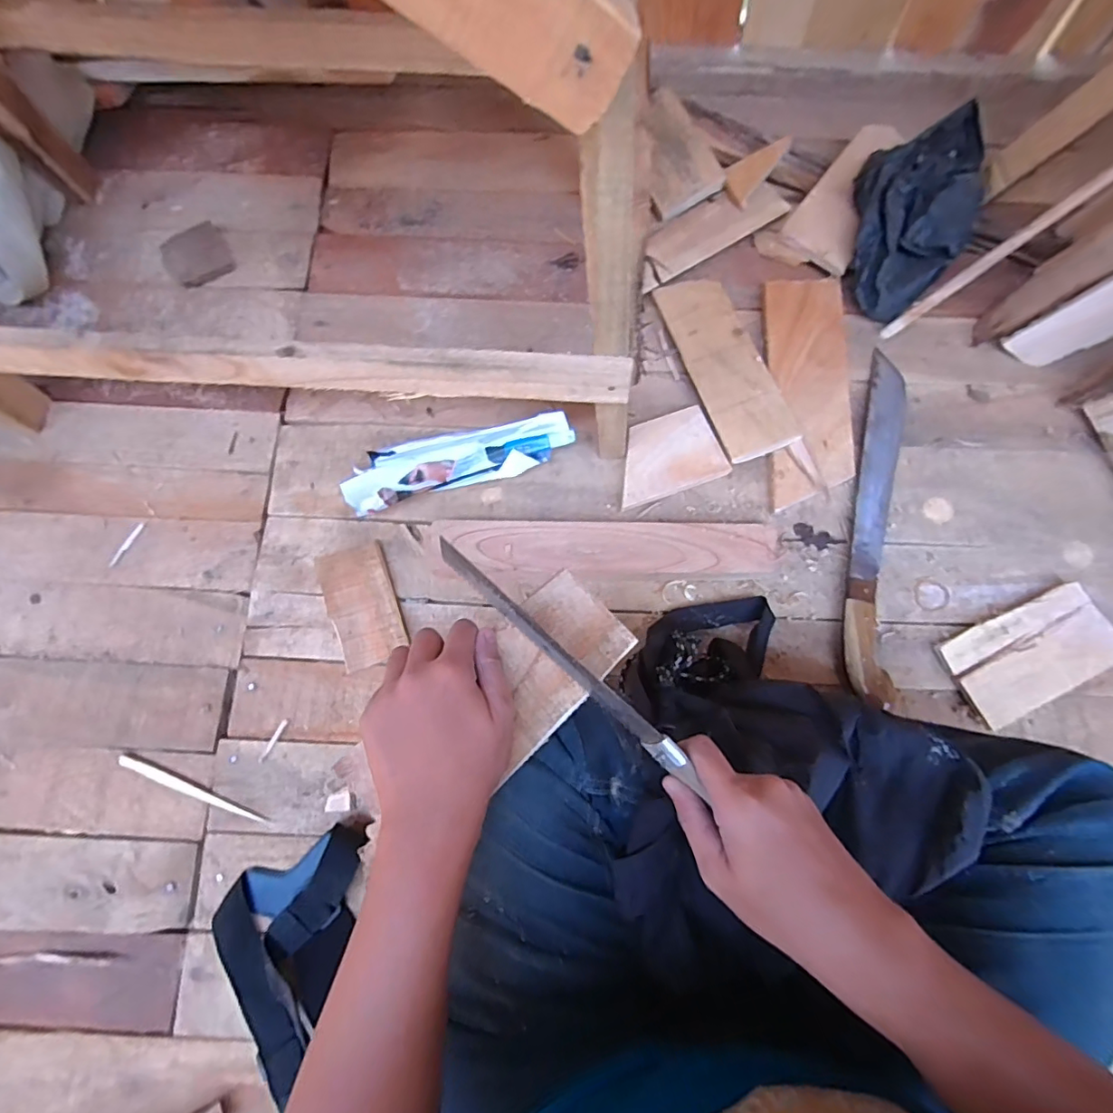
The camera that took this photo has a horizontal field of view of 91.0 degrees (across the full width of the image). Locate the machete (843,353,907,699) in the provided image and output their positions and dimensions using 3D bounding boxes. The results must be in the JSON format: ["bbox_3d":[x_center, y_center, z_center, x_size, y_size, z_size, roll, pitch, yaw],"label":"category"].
[{"bbox_3d":[0.375,-0.049,0.634,0.053,0.025,0.425,13,78,3],"label":"machete"}]

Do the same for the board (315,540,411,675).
[{"bbox_3d":[-0.219,0.054,0.620,0.074,0.018,0.135,-19,78,-4],"label":"board"}]

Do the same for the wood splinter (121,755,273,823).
[{"bbox_3d":[-0.388,0.250,0.583,0.174,0.010,0.014,22,78,5],"label":"wood splinter"}]

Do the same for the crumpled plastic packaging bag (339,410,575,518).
[{"bbox_3d":[-0.115,-0.113,0.640,0.271,0.053,0.077,-16,78,-3],"label":"crumpled plastic packaging bag"}]

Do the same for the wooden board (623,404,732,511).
[{"bbox_3d":[0.130,-0.122,0.660,0.130,0.017,0.099,-19,78,-4],"label":"wooden board"}]

